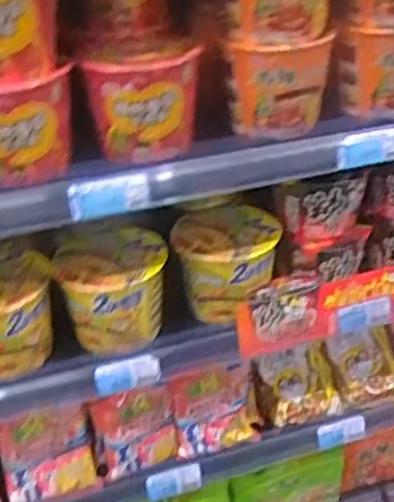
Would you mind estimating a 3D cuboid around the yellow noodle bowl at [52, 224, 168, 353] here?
[{"bbox_3d":[-0.105,0.047,0.849,0.137,0.106,0.145,-4,33,-1],"label":"yellow noodle bowl"}]

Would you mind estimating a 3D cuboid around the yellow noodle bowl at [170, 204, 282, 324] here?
[{"bbox_3d":[0.041,0.018,0.881,0.135,0.104,0.122,4,33,11],"label":"yellow noodle bowl"}]

